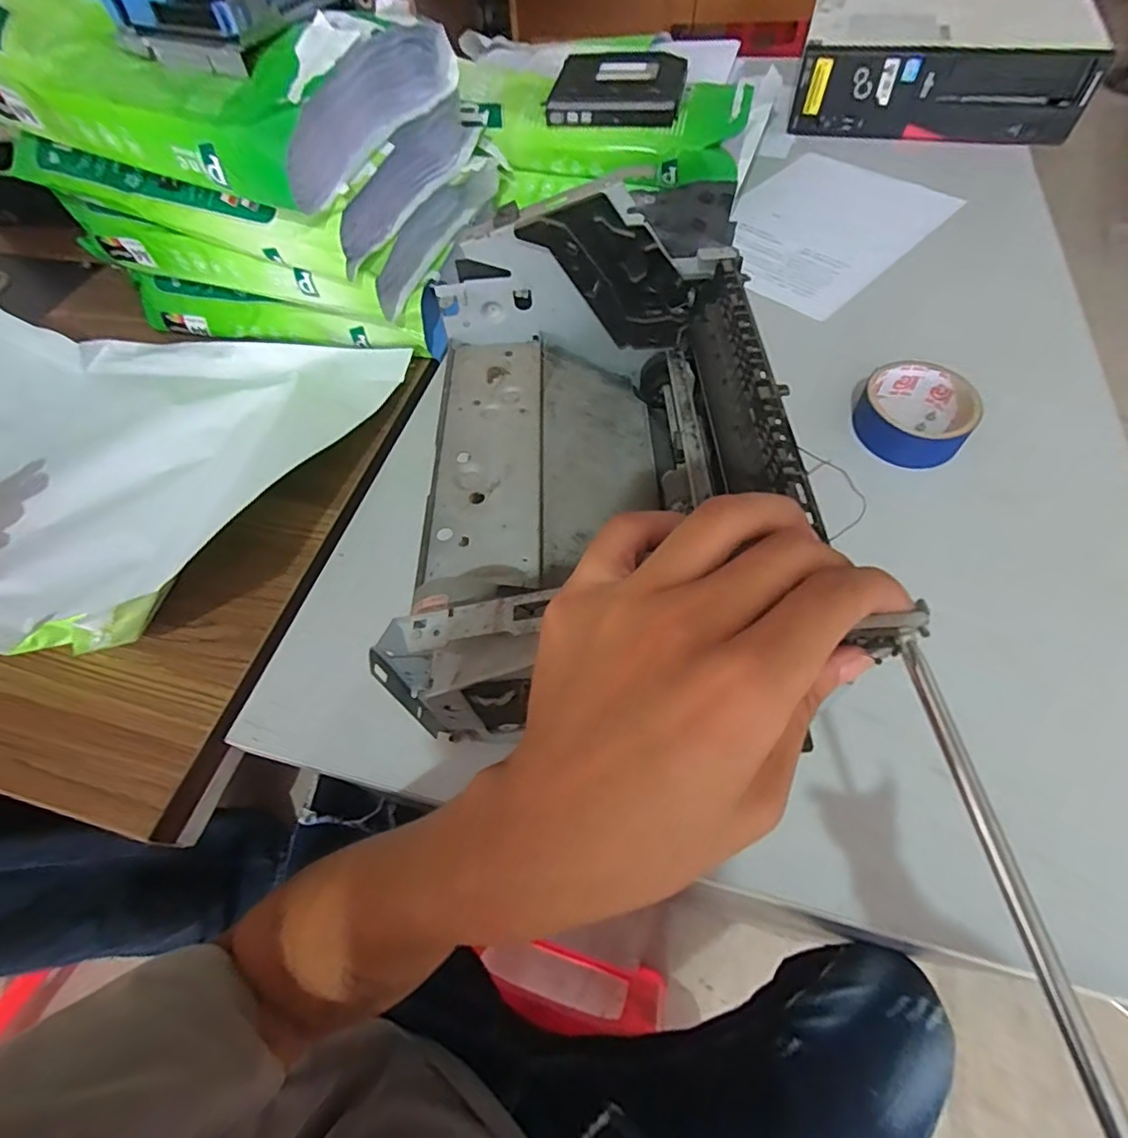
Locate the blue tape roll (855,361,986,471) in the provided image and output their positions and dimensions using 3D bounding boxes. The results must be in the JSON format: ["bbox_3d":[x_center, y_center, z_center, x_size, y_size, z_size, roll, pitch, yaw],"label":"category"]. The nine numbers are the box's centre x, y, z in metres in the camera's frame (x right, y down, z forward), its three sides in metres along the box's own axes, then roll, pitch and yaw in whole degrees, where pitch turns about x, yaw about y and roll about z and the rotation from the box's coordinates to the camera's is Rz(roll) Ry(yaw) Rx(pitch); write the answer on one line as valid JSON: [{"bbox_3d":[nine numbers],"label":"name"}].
[{"bbox_3d":[0.290,-0.130,0.457,0.084,0.039,0.077,-2,59,3],"label":"blue tape roll"}]

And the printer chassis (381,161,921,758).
[{"bbox_3d":[0.016,-0.068,0.334,0.202,0.137,0.313,-2,59,3],"label":"printer chassis"}]

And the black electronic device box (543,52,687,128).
[{"bbox_3d":[0.059,-0.518,0.593,0.136,0.019,0.138,6,60,8],"label":"black electronic device box"}]

